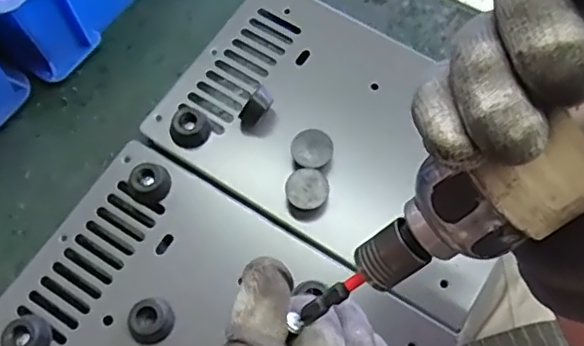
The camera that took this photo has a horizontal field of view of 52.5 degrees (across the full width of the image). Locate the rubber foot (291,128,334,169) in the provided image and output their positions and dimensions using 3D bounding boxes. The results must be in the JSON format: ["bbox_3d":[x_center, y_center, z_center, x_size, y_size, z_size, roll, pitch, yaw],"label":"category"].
[{"bbox_3d":[0.012,-0.013,0.362,0.024,0.017,0.024,0,67,1],"label":"rubber foot"}]

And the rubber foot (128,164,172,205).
[{"bbox_3d":[-0.086,0.006,0.357,0.023,0.013,0.021,0,67,1],"label":"rubber foot"}]

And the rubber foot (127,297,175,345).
[{"bbox_3d":[-0.077,0.082,0.326,0.024,0.014,0.022,0,67,1],"label":"rubber foot"}]

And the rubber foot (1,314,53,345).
[{"bbox_3d":[-0.144,0.091,0.323,0.022,0.013,0.026,10,68,5],"label":"rubber foot"}]

